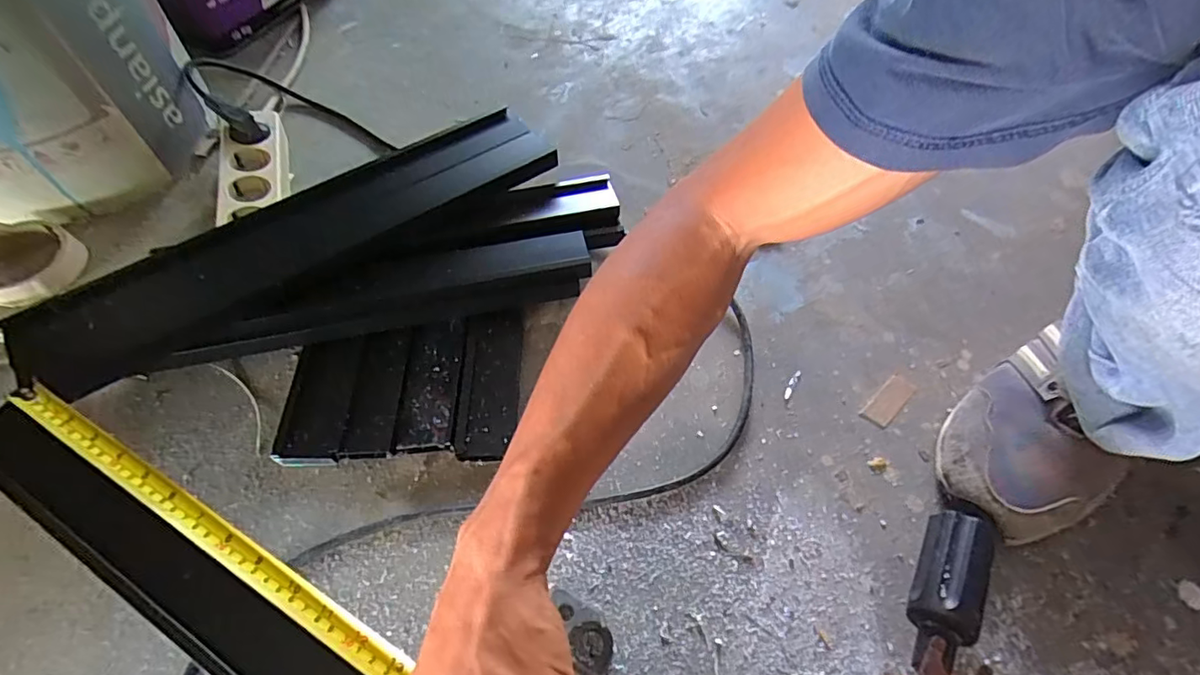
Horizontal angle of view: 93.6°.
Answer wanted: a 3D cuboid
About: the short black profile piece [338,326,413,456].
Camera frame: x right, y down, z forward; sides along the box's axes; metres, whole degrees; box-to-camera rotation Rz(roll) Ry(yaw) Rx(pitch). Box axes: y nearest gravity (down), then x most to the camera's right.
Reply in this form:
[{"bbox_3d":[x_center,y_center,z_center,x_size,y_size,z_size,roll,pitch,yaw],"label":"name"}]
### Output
[{"bbox_3d":[-0.187,0.047,0.479,0.041,0.026,0.112,-2,56,-2],"label":"short black profile piece"}]

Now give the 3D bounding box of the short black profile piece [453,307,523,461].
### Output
[{"bbox_3d":[-0.093,0.038,0.484,0.047,0.025,0.136,-1,56,-1],"label":"short black profile piece"}]

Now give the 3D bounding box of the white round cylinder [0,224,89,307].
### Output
[{"bbox_3d":[-0.551,-0.073,0.543,0.087,0.025,0.081,-16,57,-11],"label":"white round cylinder"}]

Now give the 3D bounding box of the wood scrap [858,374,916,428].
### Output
[{"bbox_3d":[0.246,0.053,0.480,0.056,0.004,0.022,-38,64,-23],"label":"wood scrap"}]

